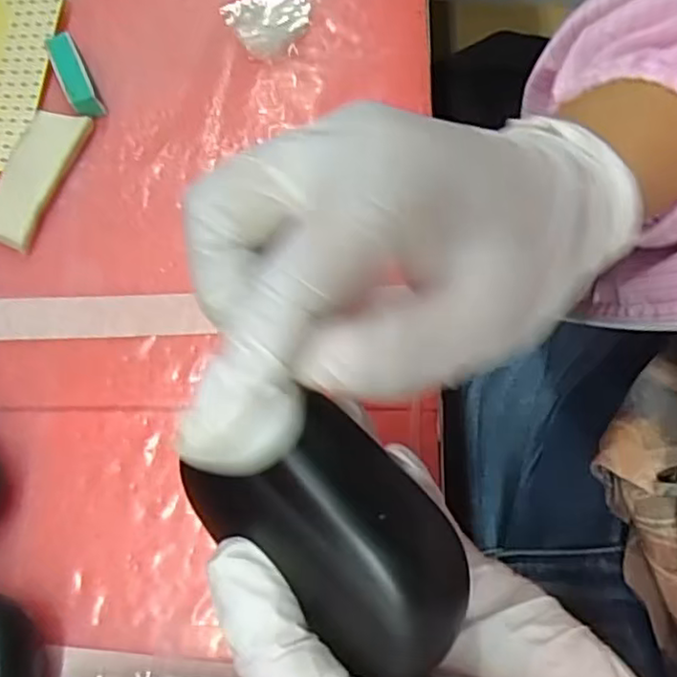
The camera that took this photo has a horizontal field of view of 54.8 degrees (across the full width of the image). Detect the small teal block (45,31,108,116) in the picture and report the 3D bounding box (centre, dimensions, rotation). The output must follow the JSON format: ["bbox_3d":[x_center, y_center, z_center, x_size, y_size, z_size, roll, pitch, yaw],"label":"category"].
[{"bbox_3d":[-0.127,-0.126,0.313,0.014,0.013,0.040,-27,73,-7],"label":"small teal block"}]

